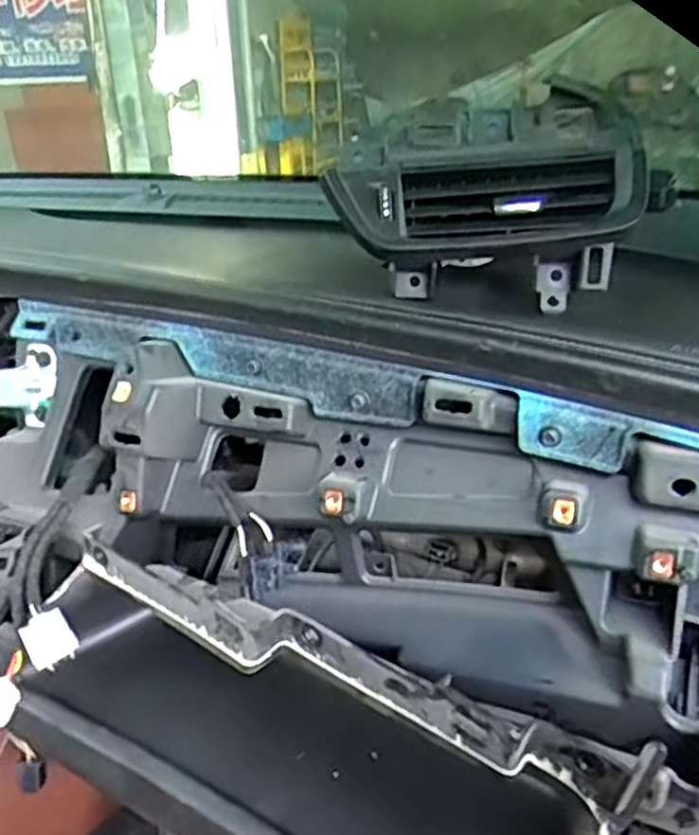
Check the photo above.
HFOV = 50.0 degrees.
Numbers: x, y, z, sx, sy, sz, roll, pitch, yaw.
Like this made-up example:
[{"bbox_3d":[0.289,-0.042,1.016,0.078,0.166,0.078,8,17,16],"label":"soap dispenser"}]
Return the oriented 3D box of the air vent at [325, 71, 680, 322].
[{"bbox_3d":[0.083,-0.123,0.445,0.179,0.109,0.092,5,27,14],"label":"air vent"}]

